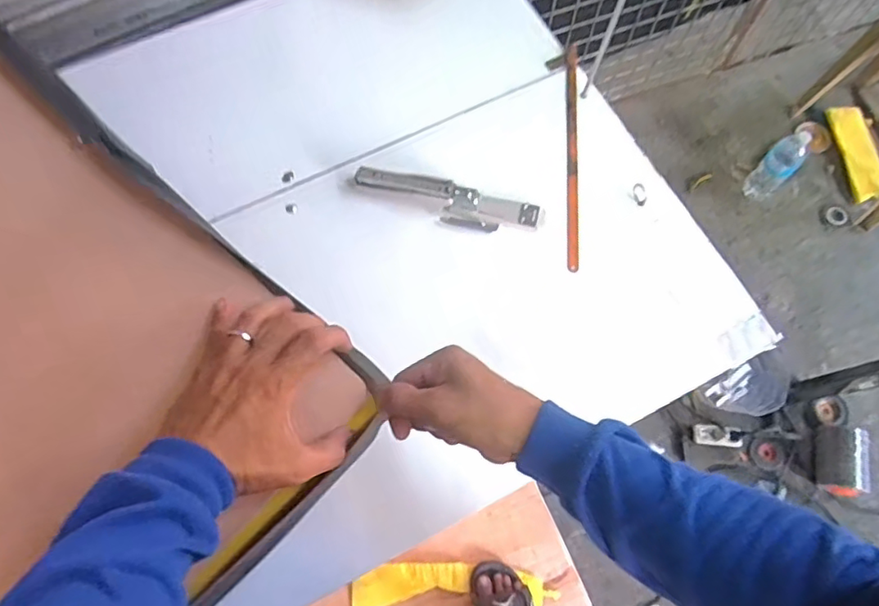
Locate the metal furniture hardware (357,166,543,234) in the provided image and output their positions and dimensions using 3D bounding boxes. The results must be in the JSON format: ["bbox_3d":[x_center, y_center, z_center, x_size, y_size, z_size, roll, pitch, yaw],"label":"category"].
[{"bbox_3d":[0.008,-0.111,0.645,0.203,0.031,0.039,11,72,5],"label":"metal furniture hardware"}]

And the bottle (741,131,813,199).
[{"bbox_3d":[0.894,-0.364,1.530,0.073,0.248,0.084,-35,74,-10],"label":"bottle"}]

